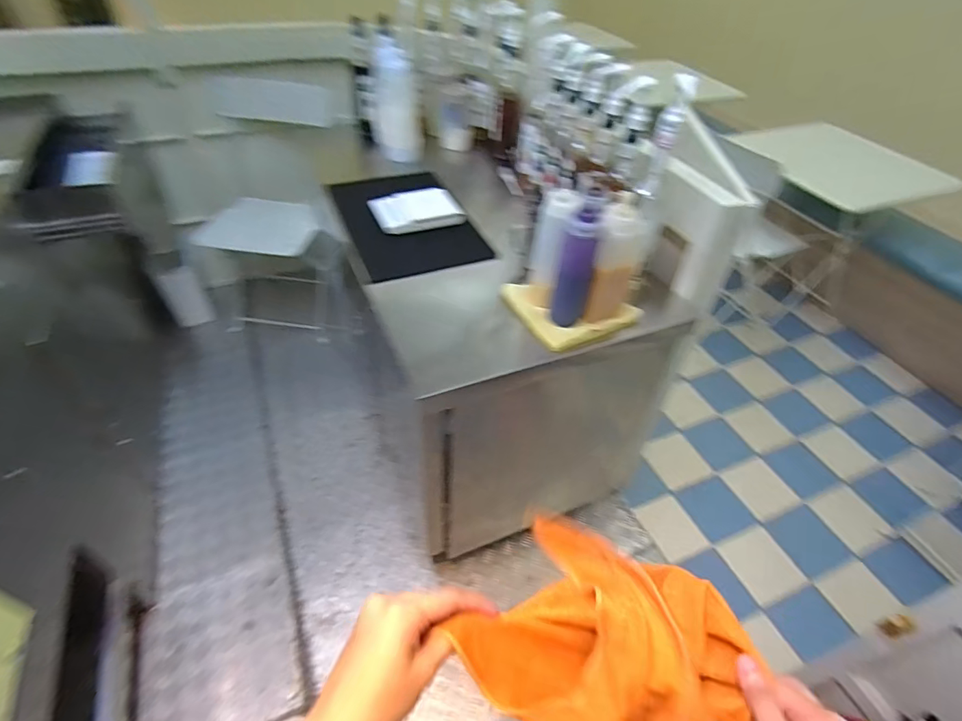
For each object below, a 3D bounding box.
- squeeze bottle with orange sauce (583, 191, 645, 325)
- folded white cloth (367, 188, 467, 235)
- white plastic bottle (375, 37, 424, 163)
[{"bbox_3d":[0.239,-0.171,0.877,0.061,0.222,0.075,32,51,25],"label":"squeeze bottle with orange sauce"},{"bbox_3d":[-0.157,-0.370,1.191,0.212,0.025,0.166,-13,48,-17],"label":"folded white cloth"},{"bbox_3d":[-0.245,-0.742,1.422,0.139,0.271,0.132,-3,45,-7],"label":"white plastic bottle"}]

